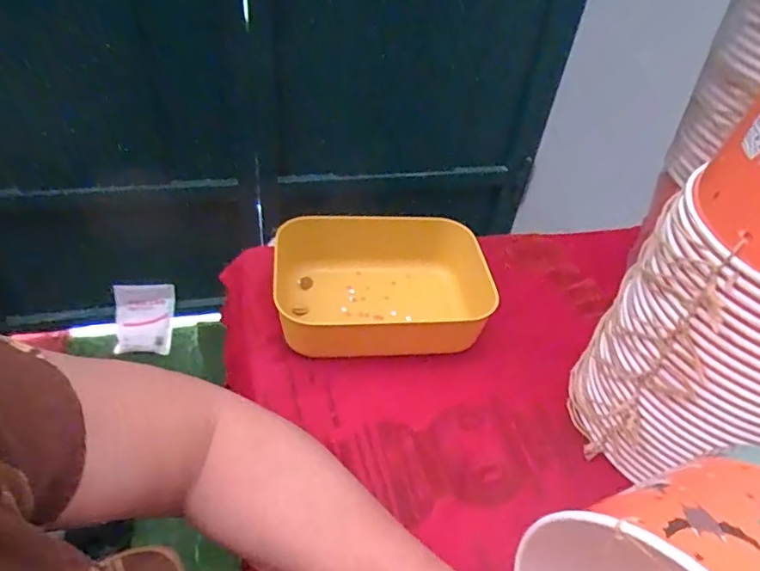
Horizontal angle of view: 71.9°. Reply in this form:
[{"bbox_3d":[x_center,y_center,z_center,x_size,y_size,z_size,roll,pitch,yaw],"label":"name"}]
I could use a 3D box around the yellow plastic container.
[{"bbox_3d":[0.007,0.002,0.492,0.199,0.057,0.143,-1,43,-8],"label":"yellow plastic container"}]

